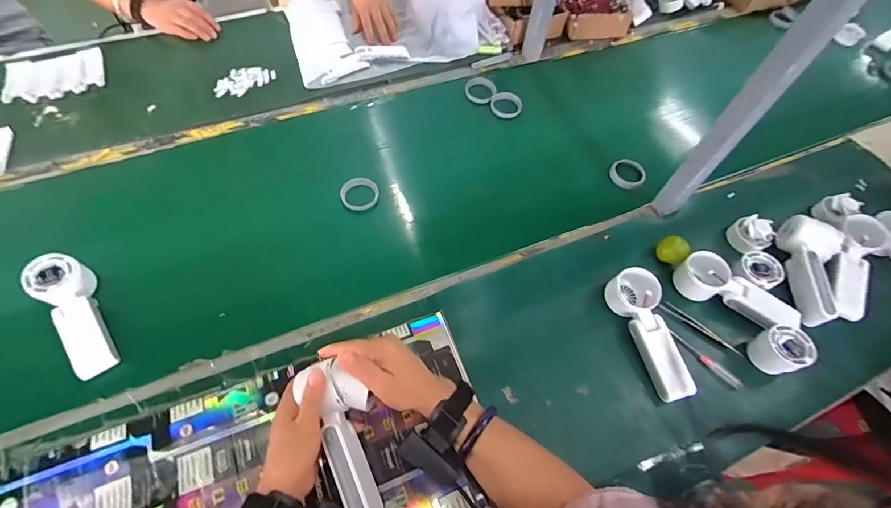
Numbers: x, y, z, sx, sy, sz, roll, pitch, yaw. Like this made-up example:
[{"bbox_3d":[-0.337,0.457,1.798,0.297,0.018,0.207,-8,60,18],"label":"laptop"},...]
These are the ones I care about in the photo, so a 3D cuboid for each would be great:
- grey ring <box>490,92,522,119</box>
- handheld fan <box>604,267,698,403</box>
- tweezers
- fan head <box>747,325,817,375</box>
[{"bbox_3d":[0.118,-0.289,0.802,0.061,0.015,0.061,2,60,-3],"label":"grey ring"},{"bbox_3d":[0.271,0.101,0.537,0.052,0.054,0.167,-15,62,-13],"label":"handheld fan"},{"bbox_3d":[0.352,0.101,0.568,0.117,0.008,0.013,36,63,15],"label":"tweezers"},{"bbox_3d":[0.426,0.122,0.525,0.046,0.049,0.052,-20,63,-15],"label":"fan head"}]

